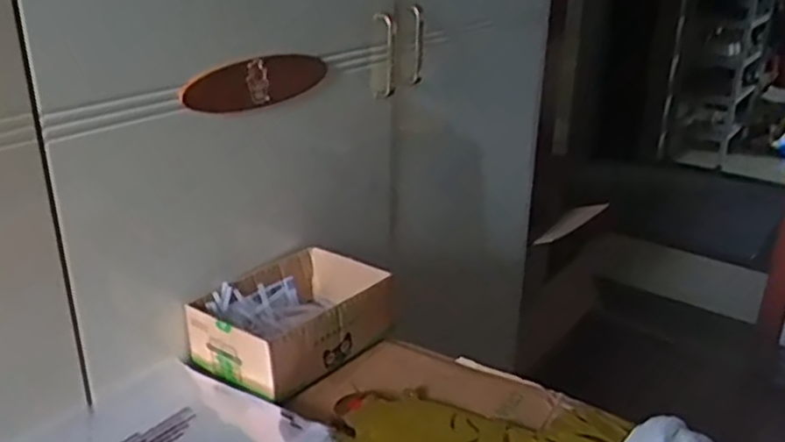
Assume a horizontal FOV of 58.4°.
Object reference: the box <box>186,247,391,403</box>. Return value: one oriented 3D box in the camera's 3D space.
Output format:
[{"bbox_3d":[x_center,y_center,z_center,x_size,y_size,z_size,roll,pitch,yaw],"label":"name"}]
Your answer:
[{"bbox_3d":[-0.105,0.101,0.737,0.141,0.067,0.187,15,26,31],"label":"box"}]

